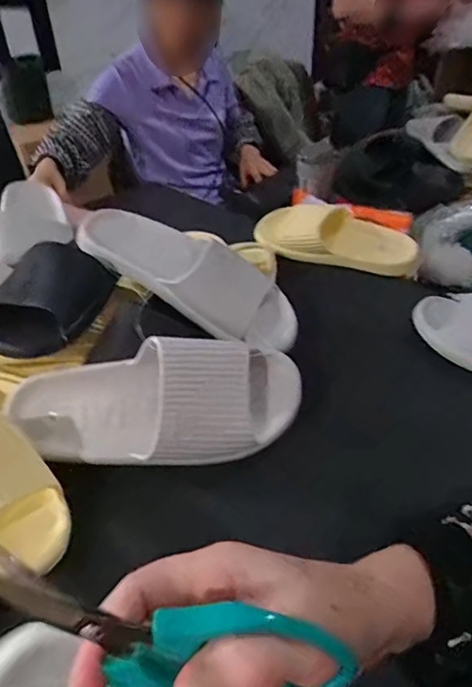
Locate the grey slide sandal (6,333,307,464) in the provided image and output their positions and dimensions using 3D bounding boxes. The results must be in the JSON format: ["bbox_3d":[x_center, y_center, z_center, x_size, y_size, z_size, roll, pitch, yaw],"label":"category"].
[{"bbox_3d":[-0.073,0.056,0.449,0.273,0.075,0.109,-5,74,0],"label":"grey slide sandal"}]

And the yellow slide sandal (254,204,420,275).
[{"bbox_3d":[0.158,-0.170,0.778,0.258,0.068,0.105,12,40,16],"label":"yellow slide sandal"}]

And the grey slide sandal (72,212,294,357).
[{"bbox_3d":[-0.048,-0.086,0.557,0.277,0.059,0.099,29,45,8],"label":"grey slide sandal"}]

